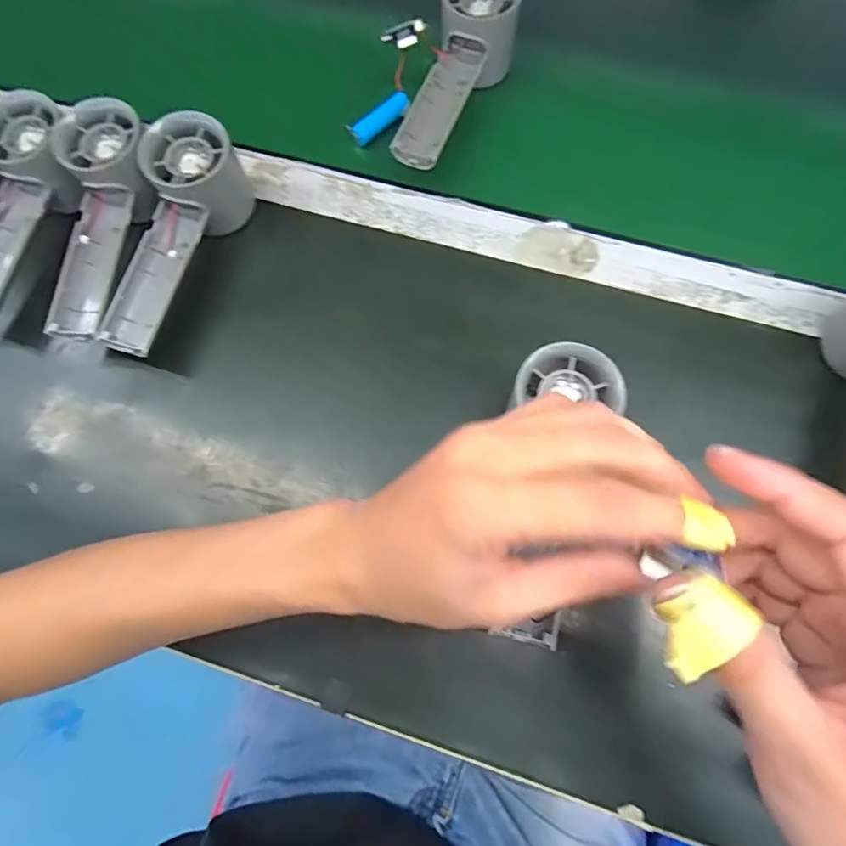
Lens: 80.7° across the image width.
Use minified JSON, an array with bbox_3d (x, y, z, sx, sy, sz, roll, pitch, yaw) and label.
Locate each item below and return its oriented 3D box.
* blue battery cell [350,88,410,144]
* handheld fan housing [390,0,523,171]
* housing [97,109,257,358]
[{"bbox_3d":[-0.034,-0.238,0.386,0.052,0.013,0.013,-39,77,-9],"label":"blue battery cell"},{"bbox_3d":[0.026,-0.254,0.369,0.055,0.057,0.151,17,76,6],"label":"handheld fan housing"},{"bbox_3d":[-0.167,-0.120,0.329,0.053,0.056,0.155,19,76,7],"label":"housing"}]

